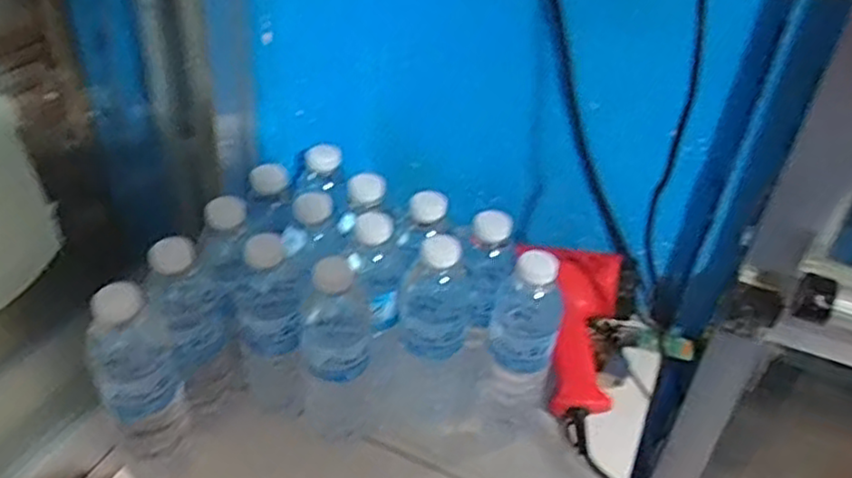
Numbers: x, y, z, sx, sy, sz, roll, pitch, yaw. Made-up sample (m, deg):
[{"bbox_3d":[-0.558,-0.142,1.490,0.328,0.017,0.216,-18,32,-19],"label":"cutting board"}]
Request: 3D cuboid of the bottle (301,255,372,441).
[{"bbox_3d":[-0.075,0.098,0.608,0.055,0.194,0.052,0,38,-6],"label":"bottle"}]

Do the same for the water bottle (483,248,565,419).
[{"bbox_3d":[0.085,0.102,0.629,0.062,0.202,0.063,15,39,12],"label":"water bottle"}]

